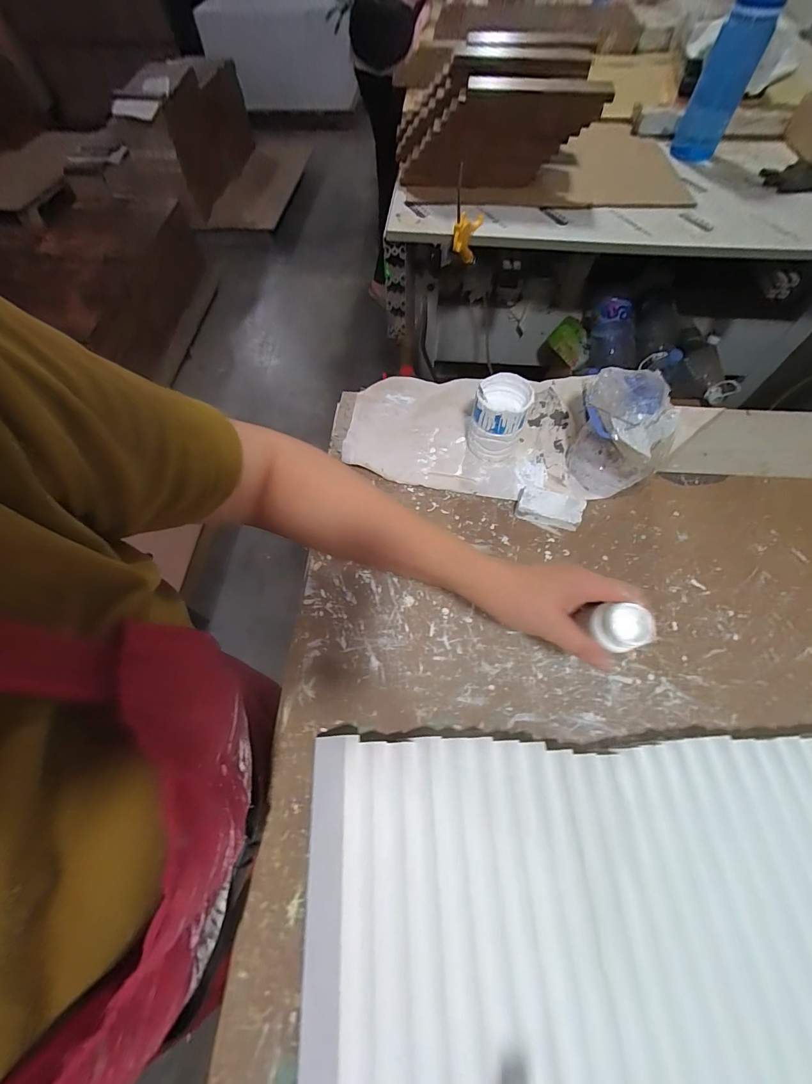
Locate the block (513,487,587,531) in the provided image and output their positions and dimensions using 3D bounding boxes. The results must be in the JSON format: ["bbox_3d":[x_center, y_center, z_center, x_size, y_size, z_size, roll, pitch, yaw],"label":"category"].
[{"bbox_3d":[0.167,-0.039,0.465,0.072,0.025,0.033,15,64,8],"label":"block"}]

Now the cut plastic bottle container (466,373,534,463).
[{"bbox_3d":[0.113,-0.151,0.489,0.067,0.082,0.069,17,64,8],"label":"cut plastic bottle container"}]

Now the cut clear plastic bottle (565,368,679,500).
[{"bbox_3d":[0.249,-0.124,0.452,0.092,0.122,0.096,-3,63,-2],"label":"cut clear plastic bottle"}]

